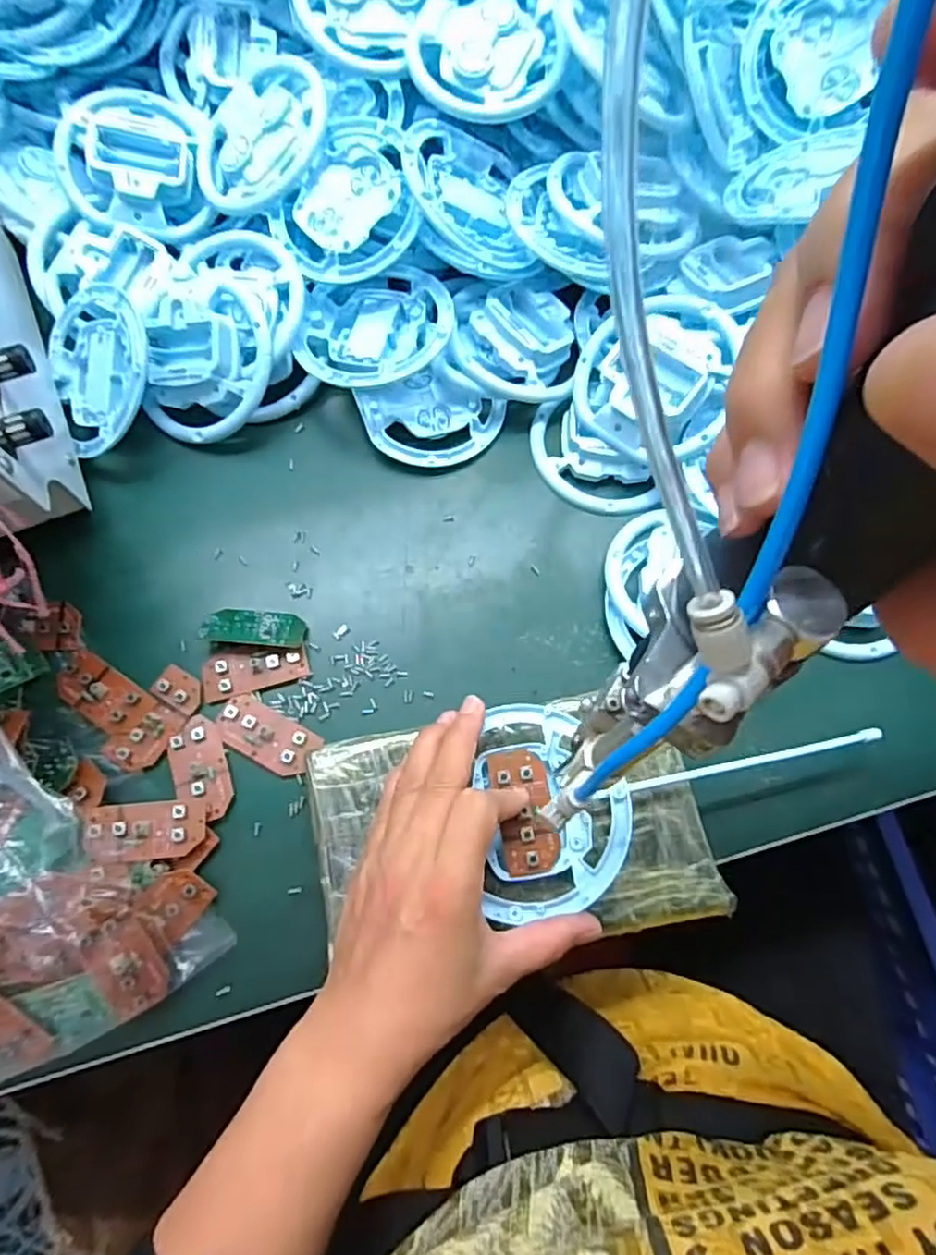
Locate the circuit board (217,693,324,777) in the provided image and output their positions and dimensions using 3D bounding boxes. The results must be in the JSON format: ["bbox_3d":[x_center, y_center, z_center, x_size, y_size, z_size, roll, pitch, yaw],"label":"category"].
[{"bbox_3d":[-0.116,0.061,0.376,0.057,0.004,0.029,30,75,6],"label":"circuit board"}]

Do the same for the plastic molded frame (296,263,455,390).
[{"bbox_3d":[-0.062,-0.197,0.432,0.099,0.022,0.095,-18,75,-7],"label":"plastic molded frame"}]

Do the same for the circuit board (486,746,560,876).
[{"bbox_3d":[0.030,0.093,0.333,0.030,0.006,0.060,-8,81,-4],"label":"circuit board"}]

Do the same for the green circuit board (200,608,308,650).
[{"bbox_3d":[-0.127,0.000,0.396,0.059,0.006,0.025,9,50,3],"label":"green circuit board"}]

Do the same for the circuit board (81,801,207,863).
[{"bbox_3d":[-0.171,0.107,0.348,0.059,0.005,0.030,-2,62,-10],"label":"circuit board"}]

